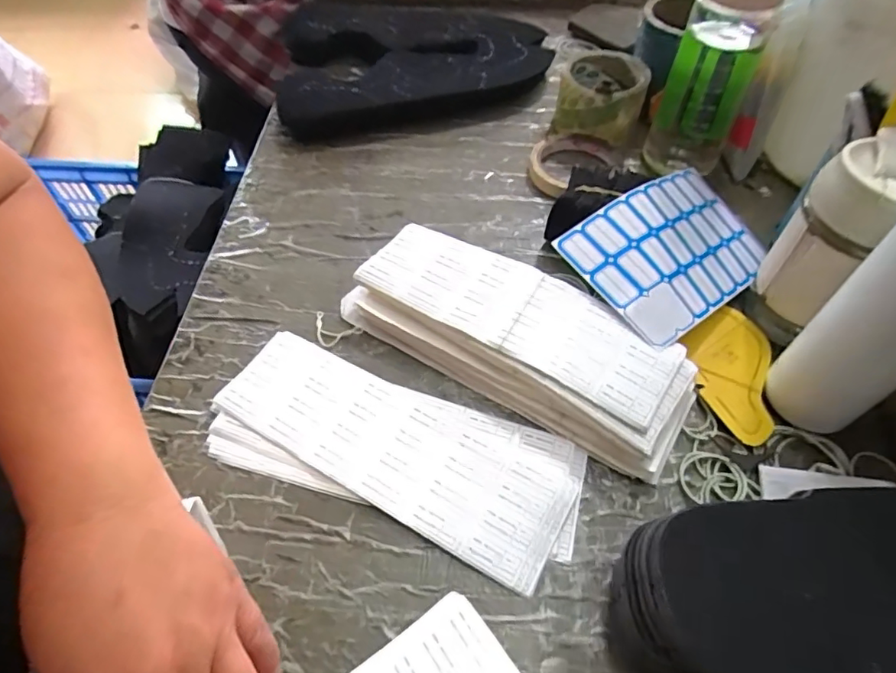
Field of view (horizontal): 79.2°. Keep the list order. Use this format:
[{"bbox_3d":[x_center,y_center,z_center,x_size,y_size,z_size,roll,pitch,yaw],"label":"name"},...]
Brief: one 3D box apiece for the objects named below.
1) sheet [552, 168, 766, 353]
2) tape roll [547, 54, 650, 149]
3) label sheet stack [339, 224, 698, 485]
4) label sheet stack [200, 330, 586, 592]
[{"bbox_3d":[0.193,-0.075,0.457,0.185,0.022,0.117,-29,76,-28],"label":"sheet"},{"bbox_3d":[0.169,-0.265,0.603,0.095,0.060,0.097,12,55,9],"label":"tape roll"},{"bbox_3d":[0.052,-0.003,0.422,0.270,0.040,0.101,29,60,20],"label":"label sheet stack"},{"bbox_3d":[-0.040,0.079,0.392,0.266,0.010,0.109,20,57,15],"label":"label sheet stack"}]

